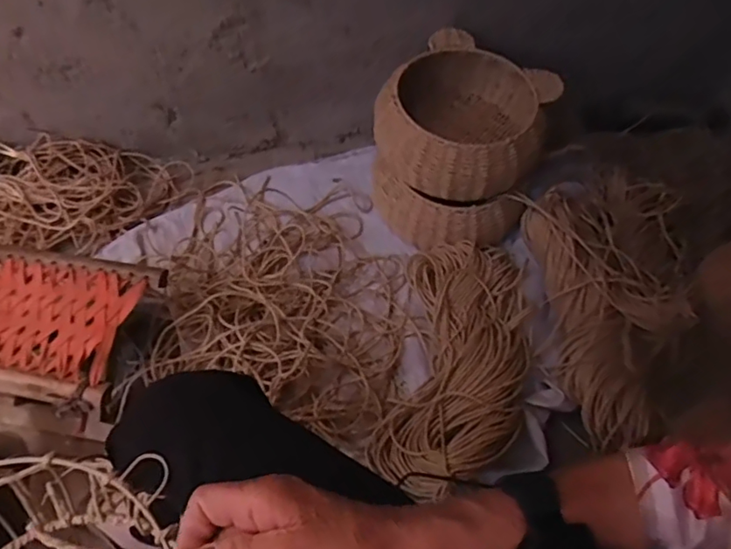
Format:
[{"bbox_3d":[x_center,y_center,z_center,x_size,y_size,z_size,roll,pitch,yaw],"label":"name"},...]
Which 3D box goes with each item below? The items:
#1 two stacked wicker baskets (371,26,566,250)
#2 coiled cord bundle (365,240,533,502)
[{"bbox_3d":[0.175,-0.256,1.049,0.307,0.210,0.355,18,58,8],"label":"two stacked wicker baskets"},{"bbox_3d":[0.168,0.122,0.908,0.235,0.104,0.450,12,59,6],"label":"coiled cord bundle"}]

